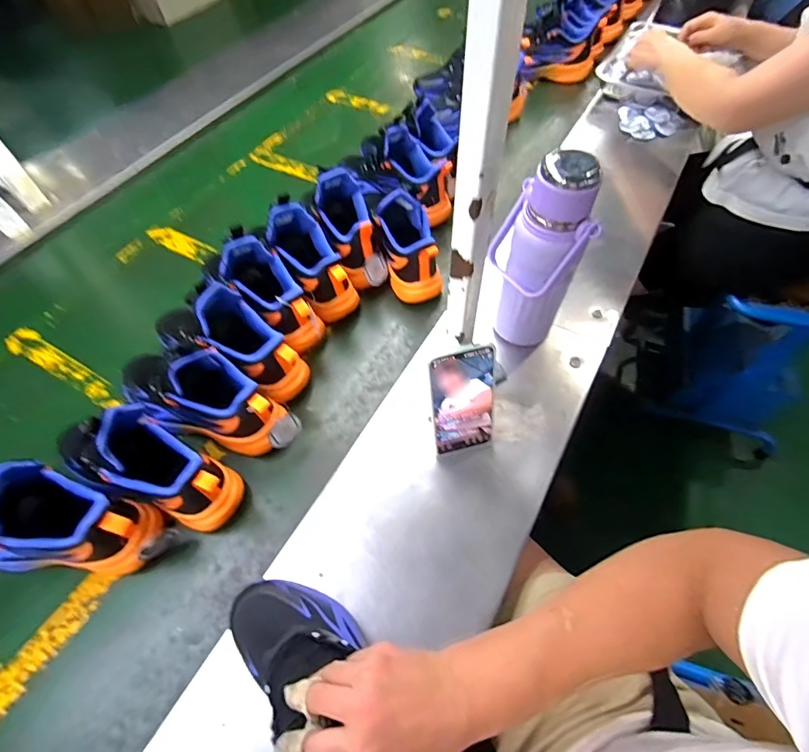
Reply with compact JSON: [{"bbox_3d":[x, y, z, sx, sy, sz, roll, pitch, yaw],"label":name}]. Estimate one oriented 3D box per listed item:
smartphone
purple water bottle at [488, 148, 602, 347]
[{"bbox_3d":[0.071,0.034,0.517,0.077,0.165,0.010,-13,40,-5],"label":"smartphone"},{"bbox_3d":[0.164,-0.134,0.563,0.102,0.262,0.091,12,59,11],"label":"purple water bottle"}]

